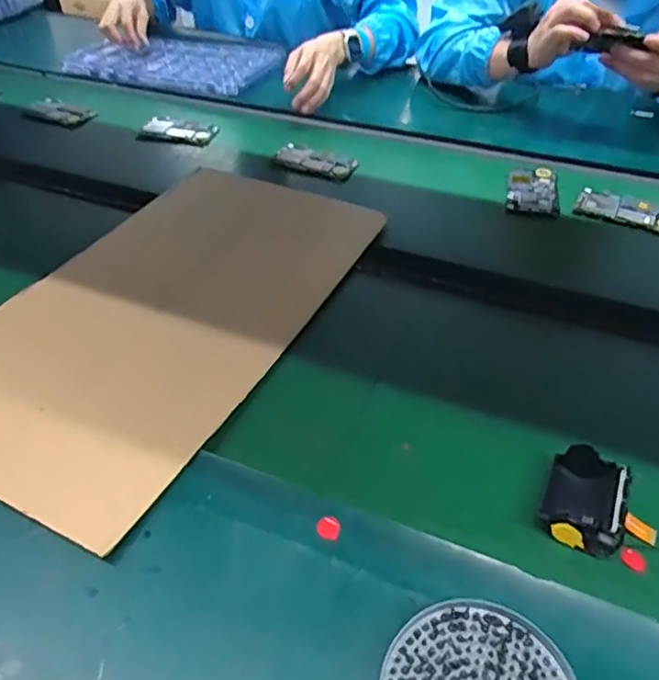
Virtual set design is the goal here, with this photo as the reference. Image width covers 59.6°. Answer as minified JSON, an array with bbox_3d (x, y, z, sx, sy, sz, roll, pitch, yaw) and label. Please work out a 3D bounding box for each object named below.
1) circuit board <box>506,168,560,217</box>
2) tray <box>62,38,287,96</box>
[{"bbox_3d":[0.275,-0.208,0.781,0.063,0.008,0.119,8,44,10],"label":"circuit board"},{"bbox_3d":[-0.293,-0.519,1.067,0.378,0.039,0.213,9,46,4],"label":"tray"}]

